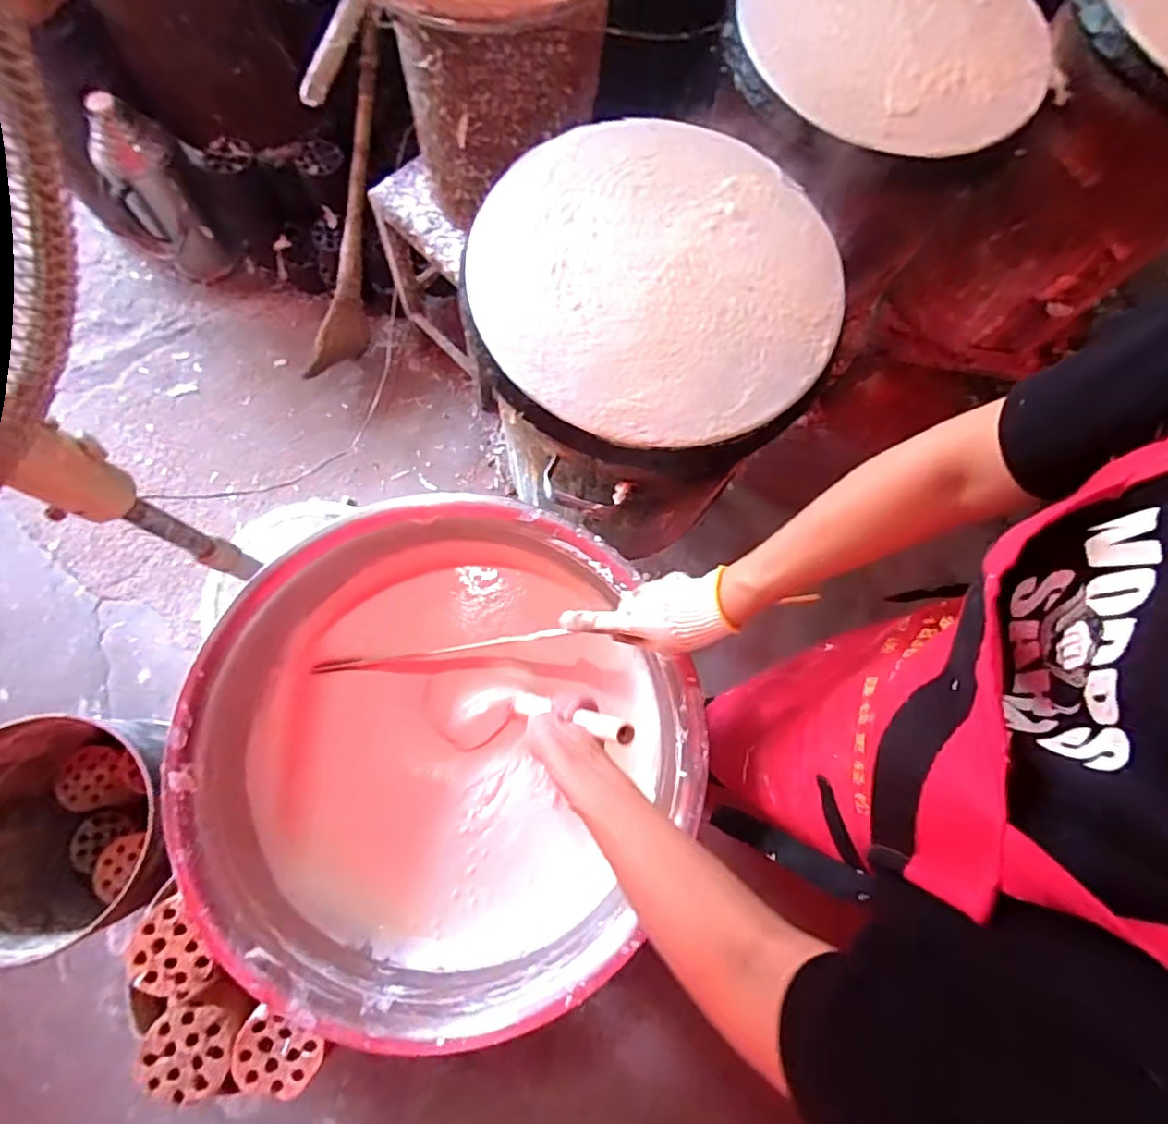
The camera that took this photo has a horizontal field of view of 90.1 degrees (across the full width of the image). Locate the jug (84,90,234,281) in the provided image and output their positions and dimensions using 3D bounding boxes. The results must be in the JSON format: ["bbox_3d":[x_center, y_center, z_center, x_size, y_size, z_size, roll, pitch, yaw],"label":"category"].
[{"bbox_3d":[-0.933,-0.797,1.287,0.181,0.382,0.146,-42,84,-11],"label":"jug"}]

